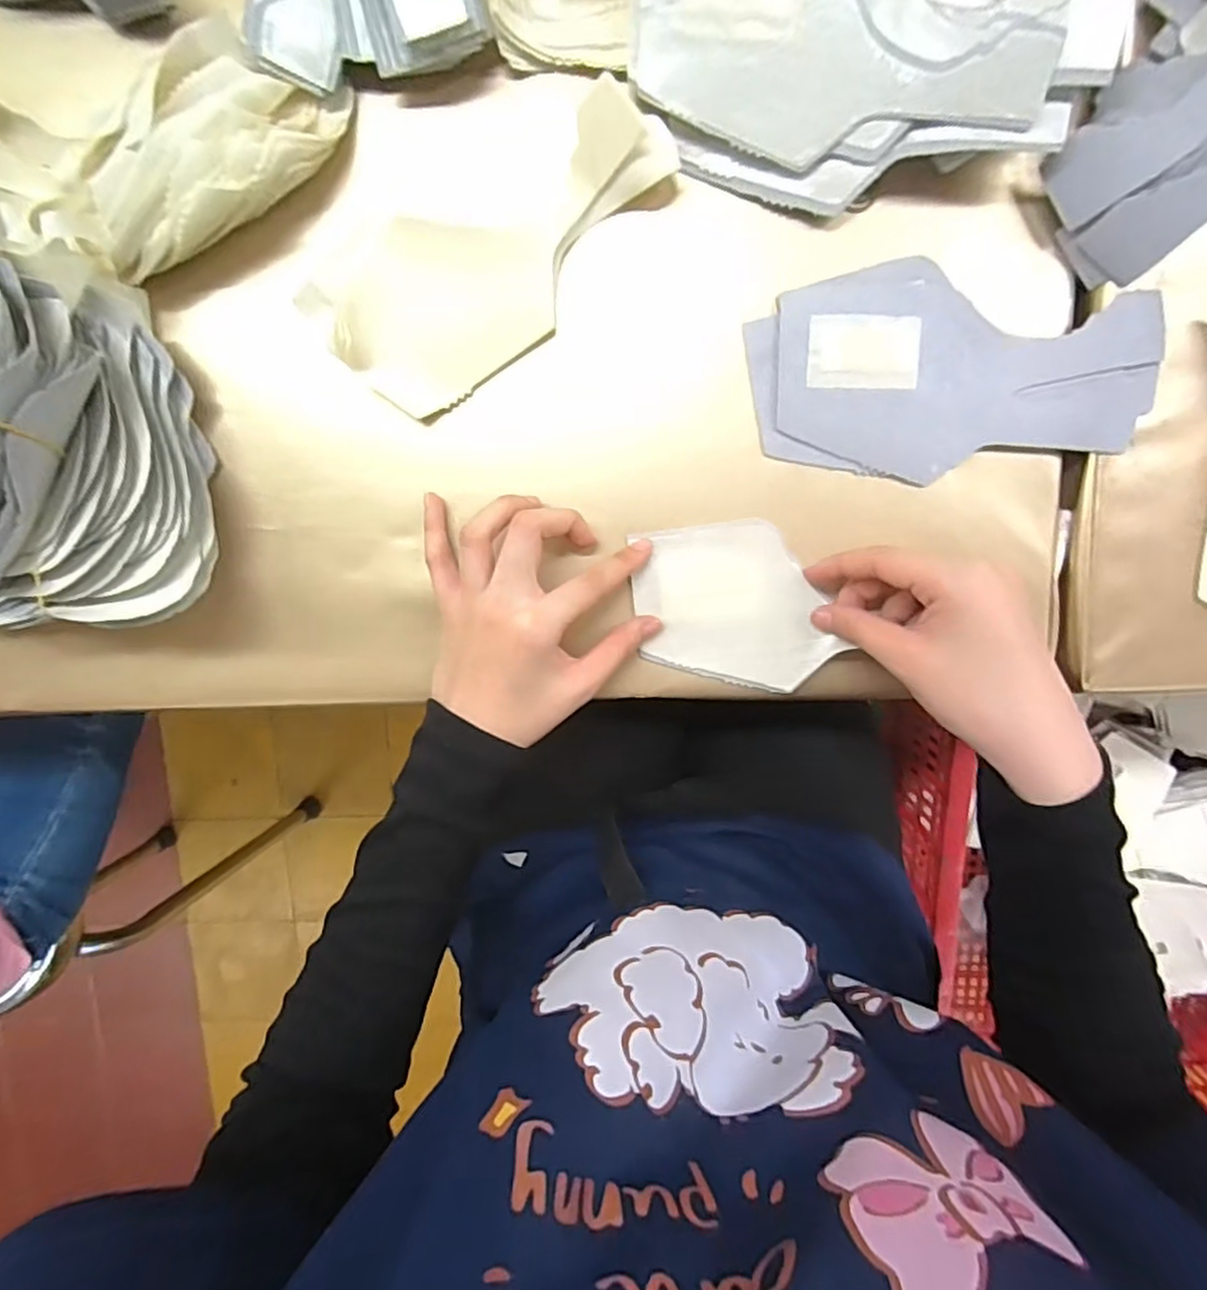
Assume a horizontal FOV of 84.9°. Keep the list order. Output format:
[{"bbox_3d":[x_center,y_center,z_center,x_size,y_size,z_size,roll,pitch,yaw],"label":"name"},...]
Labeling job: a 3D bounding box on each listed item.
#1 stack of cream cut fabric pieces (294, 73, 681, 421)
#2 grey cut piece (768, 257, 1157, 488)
[{"bbox_3d":[-0.060,-0.201,0.322,0.175,0.026,0.095,-44,96,7],"label":"stack of cream cut fabric pieces"},{"bbox_3d":[0.184,-0.140,0.339,0.184,0.010,0.100,1,99,1],"label":"grey cut piece"}]

